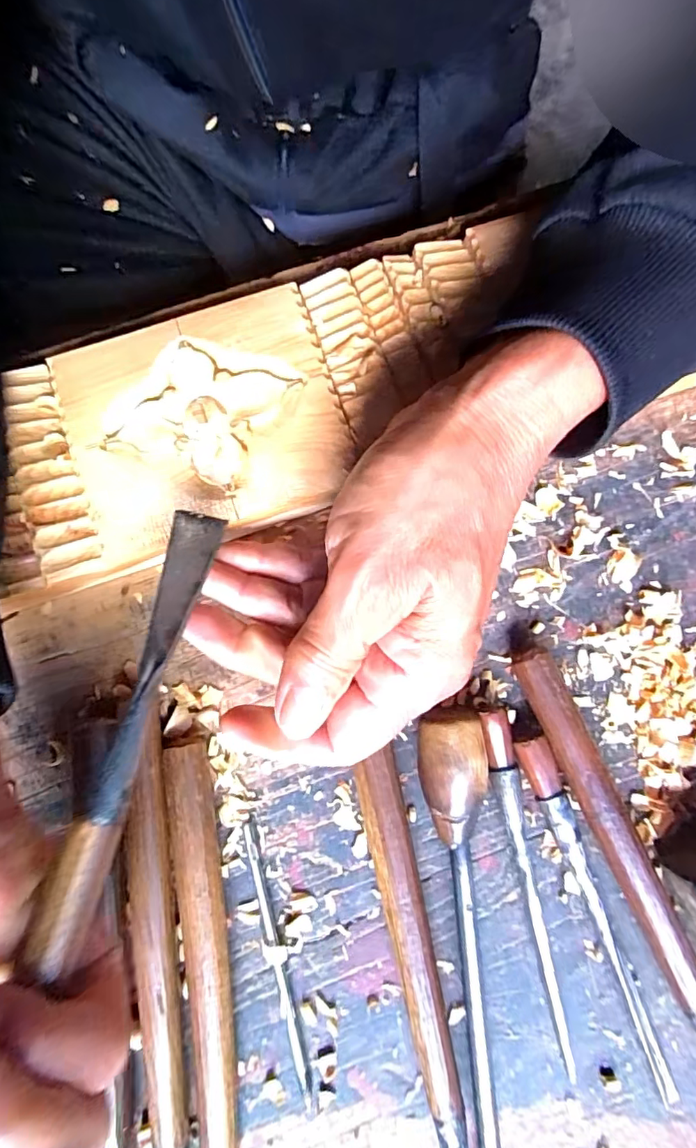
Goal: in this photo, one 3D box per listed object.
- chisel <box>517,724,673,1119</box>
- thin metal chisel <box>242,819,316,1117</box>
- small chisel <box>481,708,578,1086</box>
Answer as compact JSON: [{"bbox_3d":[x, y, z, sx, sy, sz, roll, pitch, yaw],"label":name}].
[{"bbox_3d":[0.104,0.139,0.216,0.012,0.016,0.148,-22,80,-3],"label":"chisel"},{"bbox_3d":[-0.029,0.161,0.218,0.006,0.004,0.112,-15,80,-2],"label":"thin metal chisel"},{"bbox_3d":[0.075,0.128,0.217,0.012,0.019,0.144,-11,80,-1],"label":"small chisel"}]

